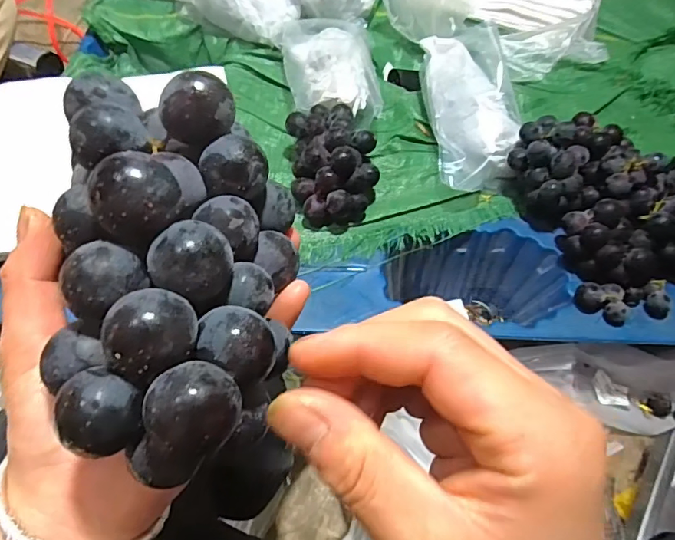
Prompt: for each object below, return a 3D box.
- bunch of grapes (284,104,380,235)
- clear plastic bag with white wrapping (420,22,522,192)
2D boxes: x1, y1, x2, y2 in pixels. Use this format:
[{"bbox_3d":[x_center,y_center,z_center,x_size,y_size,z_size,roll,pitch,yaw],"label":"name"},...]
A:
[{"bbox_3d":[-0.009,-0.139,0.626,0.113,0.087,0.156,-13,60,-11],"label":"bunch of grapes"},{"bbox_3d":[0.184,-0.237,0.674,0.106,0.070,0.262,-3,73,-5],"label":"clear plastic bag with white wrapping"}]

